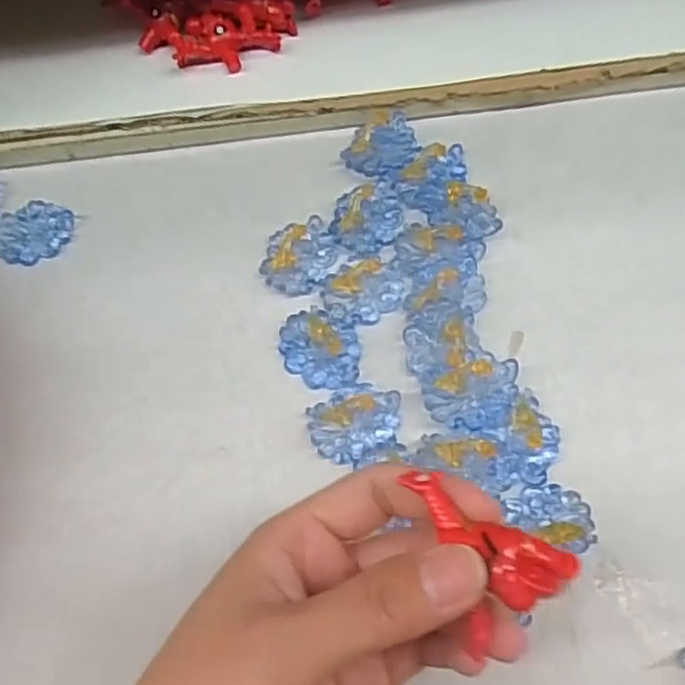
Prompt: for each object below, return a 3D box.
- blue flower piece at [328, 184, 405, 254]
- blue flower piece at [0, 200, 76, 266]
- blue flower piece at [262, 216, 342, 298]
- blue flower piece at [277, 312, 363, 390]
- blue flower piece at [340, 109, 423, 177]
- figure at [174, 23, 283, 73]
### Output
[{"bbox_3d":[0.011,-0.056,0.295,0.031,0.014,0.030,-1,67,2],"label":"blue flower piece"},{"bbox_3d":[-0.142,-0.051,0.305,0.036,0.006,0.028,-43,72,-14],"label":"blue flower piece"},{"bbox_3d":[-0.020,-0.039,0.293,0.035,0.009,0.031,-33,70,-11],"label":"blue flower piece"},{"bbox_3d":[-0.009,0.003,0.277,0.033,0.005,0.032,0,67,2],"label":"blue flower piece"},{"bbox_3d":[0.018,-0.091,0.308,0.036,0.006,0.028,-35,83,-12],"label":"blue flower piece"},{"bbox_3d":[-0.053,-0.137,0.311,0.048,0.015,0.016,-8,67,-1],"label":"figure"}]

